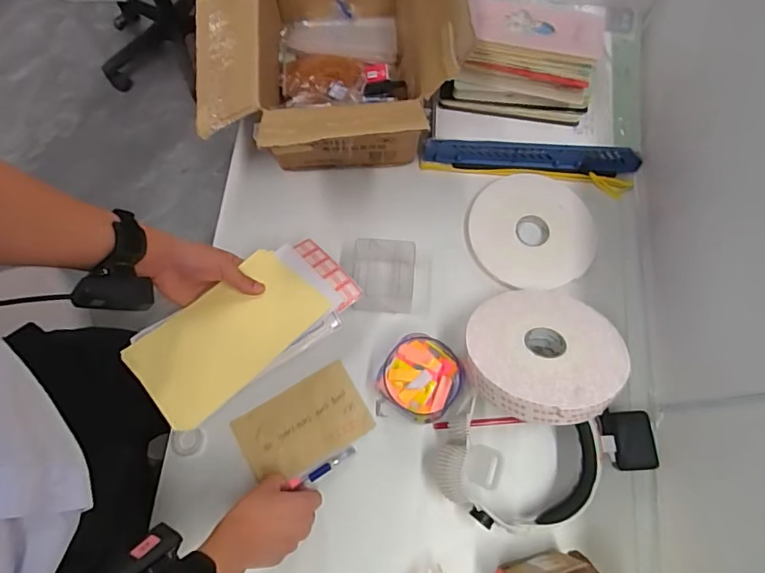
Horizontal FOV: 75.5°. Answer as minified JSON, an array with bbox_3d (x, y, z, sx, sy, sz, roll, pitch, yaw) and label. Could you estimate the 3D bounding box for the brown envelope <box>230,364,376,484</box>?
[{"bbox_3d":[-0.102,0.180,0.641,0.161,0.007,0.099,-29,81,-6],"label":"brown envelope"}]

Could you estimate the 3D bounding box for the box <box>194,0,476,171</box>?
[{"bbox_3d":[-0.081,-0.321,0.655,0.335,0.237,0.371,-5,72,-2],"label":"box"}]

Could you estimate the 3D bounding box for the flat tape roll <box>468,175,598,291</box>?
[{"bbox_3d":[0.217,-0.080,0.713,0.175,0.015,0.171,0,72,0],"label":"flat tape roll"}]

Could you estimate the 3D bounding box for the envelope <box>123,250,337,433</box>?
[{"bbox_3d":[-0.179,0.056,0.574,0.210,0.010,0.120,-42,74,-17],"label":"envelope"}]

